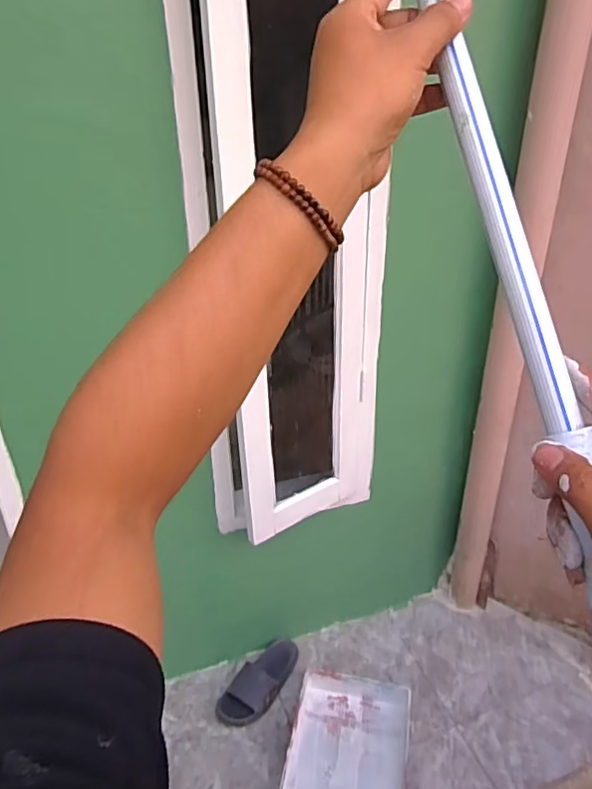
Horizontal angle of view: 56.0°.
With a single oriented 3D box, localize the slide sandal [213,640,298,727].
[{"bbox_3d":[-0.087,0.753,1.480,0.104,0.075,0.255,25,38,39],"label":"slide sandal"}]

